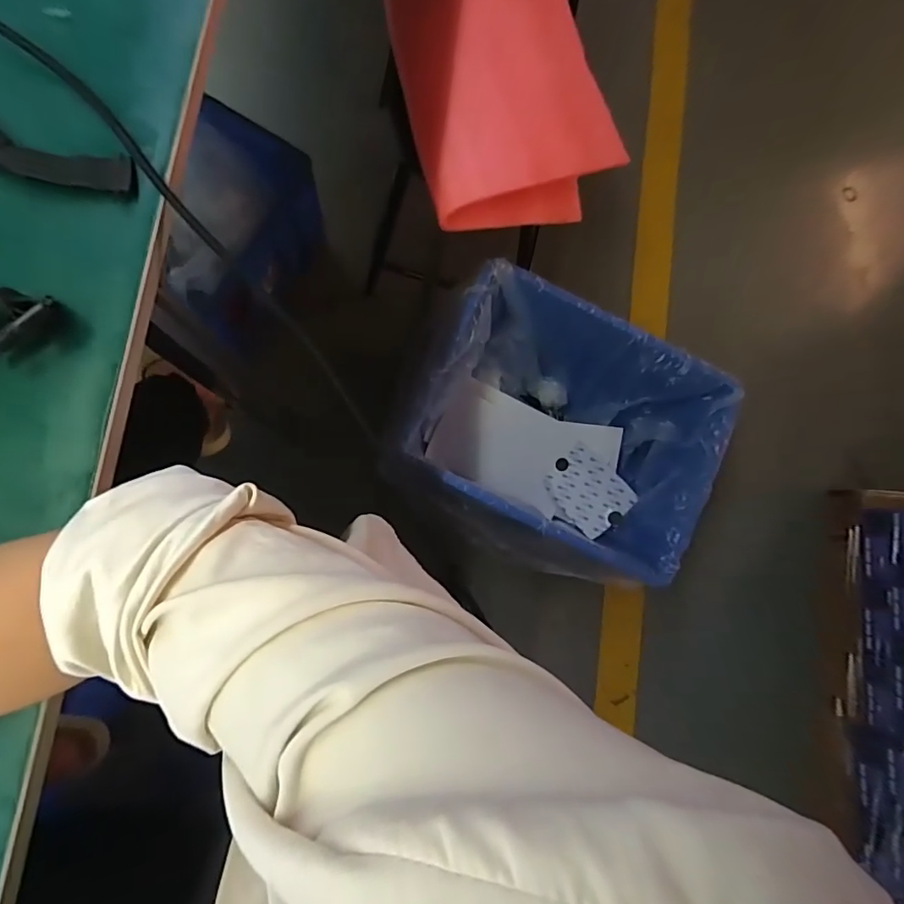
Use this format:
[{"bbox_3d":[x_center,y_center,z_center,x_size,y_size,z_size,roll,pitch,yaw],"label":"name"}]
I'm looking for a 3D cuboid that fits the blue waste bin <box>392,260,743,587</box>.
[{"bbox_3d":[0.211,-0.019,1.068,0.549,0.334,0.468,25,81,-4],"label":"blue waste bin"}]

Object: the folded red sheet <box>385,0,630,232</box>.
[{"bbox_3d":[0.067,-0.549,0.771,0.276,0.090,0.396,-14,85,-8],"label":"folded red sheet"}]

